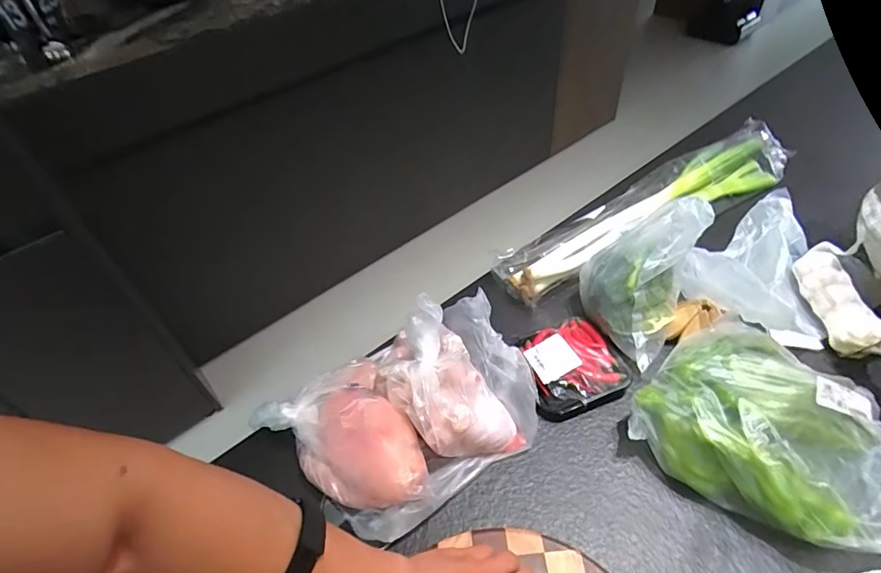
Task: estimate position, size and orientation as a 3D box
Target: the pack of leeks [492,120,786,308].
[{"bbox_3d":[0.386,-0.143,0.881,0.635,0.063,0.126,-26,49,-18],"label":"pack of leeks"}]

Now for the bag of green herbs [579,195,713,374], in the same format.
[{"bbox_3d":[0.268,-0.019,0.669,0.134,0.186,0.134,29,55,29],"label":"bag of green herbs"}]

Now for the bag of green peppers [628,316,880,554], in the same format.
[{"bbox_3d":[0.404,0.163,0.554,0.303,0.120,0.215,29,56,29],"label":"bag of green peppers"}]

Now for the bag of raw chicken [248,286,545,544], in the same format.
[{"bbox_3d":[-0.032,0.136,0.617,0.327,0.119,0.230,-30,51,-21],"label":"bag of raw chicken"}]

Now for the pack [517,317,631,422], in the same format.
[{"bbox_3d":[0.183,0.110,0.684,0.137,0.036,0.132,-18,48,-11],"label":"pack"}]

